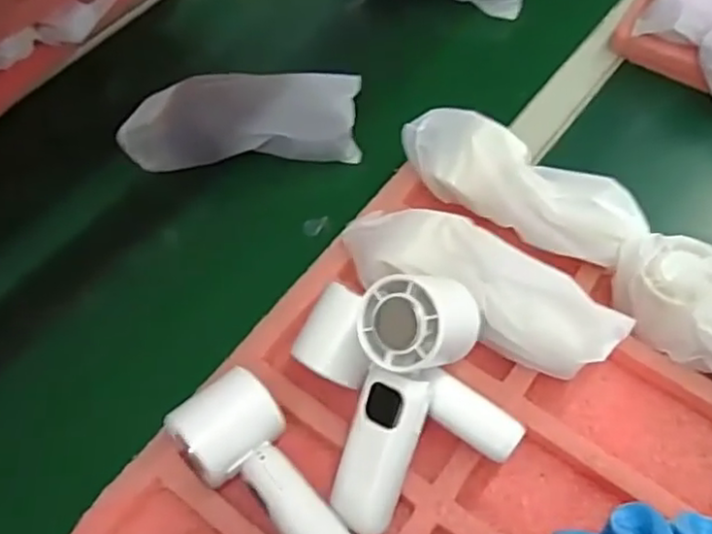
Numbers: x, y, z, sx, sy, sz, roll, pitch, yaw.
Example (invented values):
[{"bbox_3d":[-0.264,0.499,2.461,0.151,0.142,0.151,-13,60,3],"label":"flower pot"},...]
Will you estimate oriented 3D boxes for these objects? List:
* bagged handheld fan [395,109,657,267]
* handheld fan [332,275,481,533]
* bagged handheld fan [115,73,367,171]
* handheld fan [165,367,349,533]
[{"bbox_3d":[0.115,-0.061,0.481,0.179,0.039,0.051,30,64,19],"label":"bagged handheld fan"},{"bbox_3d":[0.024,0.076,0.384,0.062,0.153,0.042,18,16,13],"label":"handheld fan"},{"bbox_3d":[-0.100,-0.132,0.571,0.199,0.067,0.067,0,58,3],"label":"bagged handheld fan"},{"bbox_3d":[-0.046,0.133,0.391,0.059,0.049,0.144,-37,64,-19],"label":"handheld fan"}]

